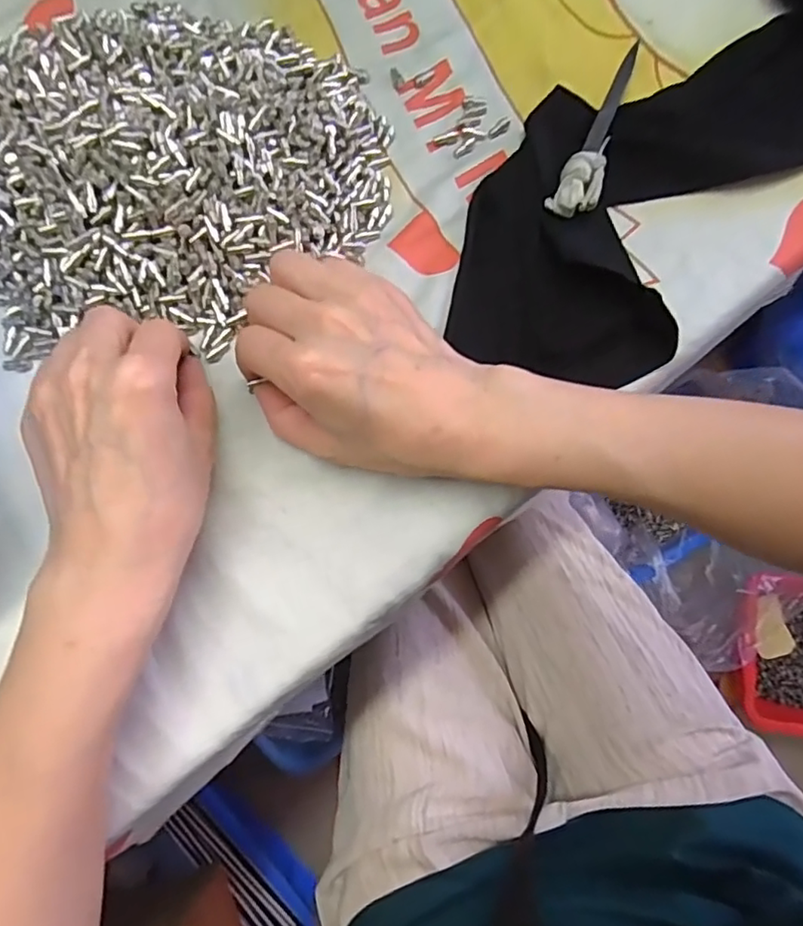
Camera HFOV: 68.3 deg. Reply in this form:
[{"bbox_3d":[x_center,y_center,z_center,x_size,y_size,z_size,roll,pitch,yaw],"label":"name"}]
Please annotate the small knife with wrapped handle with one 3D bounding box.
[{"bbox_3d":[0.106,-0.168,0.305,0.022,0.014,0.099,28,79,6],"label":"small knife with wrapped handle"}]

